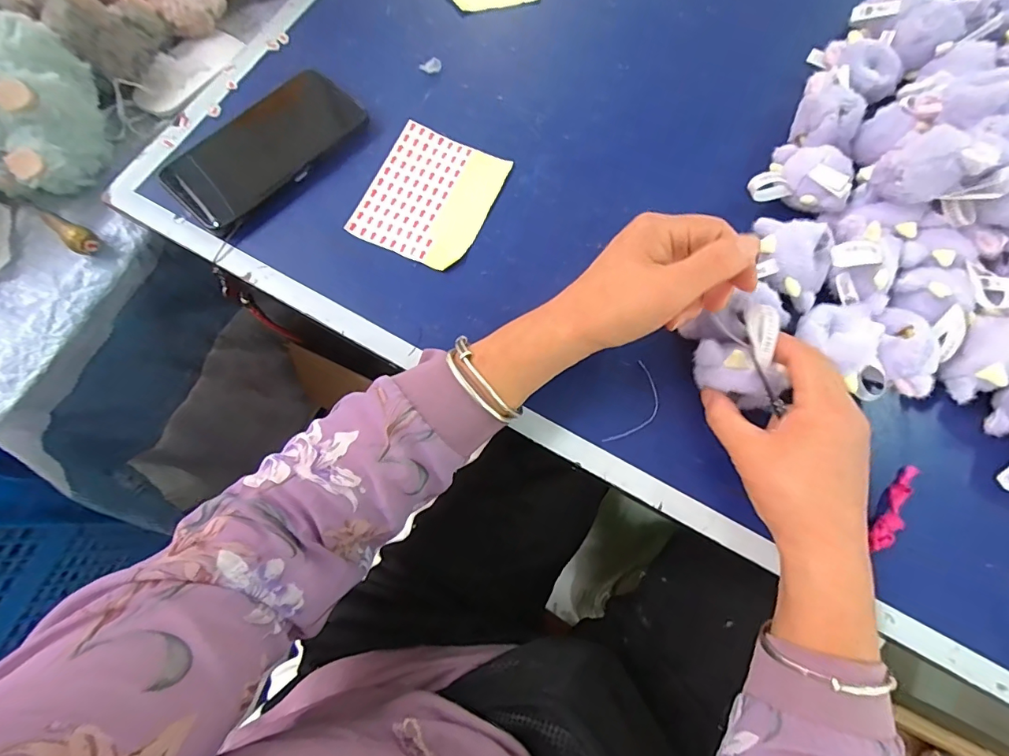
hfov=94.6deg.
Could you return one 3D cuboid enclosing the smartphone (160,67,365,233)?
[{"bbox_3d":[-0.199,-0.200,0.395,0.084,0.016,0.169,39,77,14],"label":"smartphone"}]

